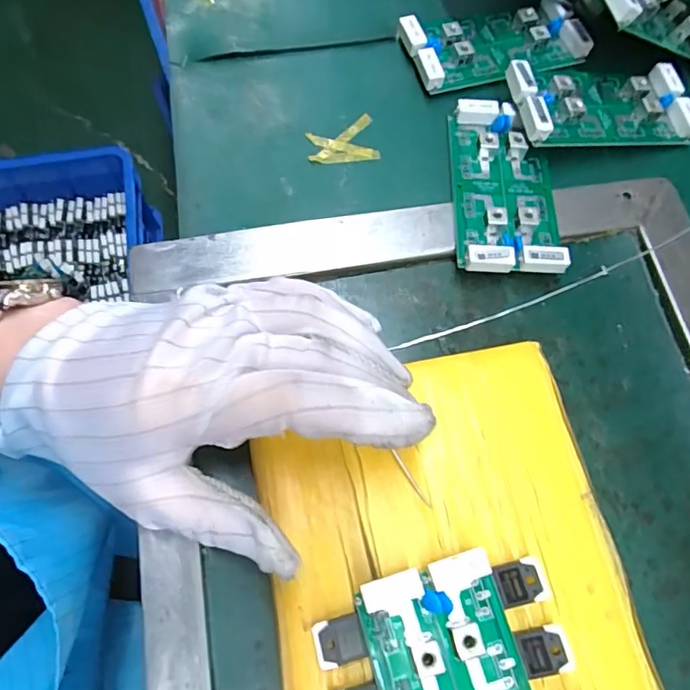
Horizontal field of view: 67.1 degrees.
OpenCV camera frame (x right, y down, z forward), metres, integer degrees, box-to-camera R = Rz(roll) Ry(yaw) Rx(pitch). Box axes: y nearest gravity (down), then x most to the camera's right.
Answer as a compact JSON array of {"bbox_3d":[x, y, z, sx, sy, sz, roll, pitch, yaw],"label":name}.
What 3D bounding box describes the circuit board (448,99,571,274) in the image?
[{"bbox_3d":[0.085,-0.085,0.275,0.054,0.015,0.105,2,70,0],"label":"circuit board"}]

